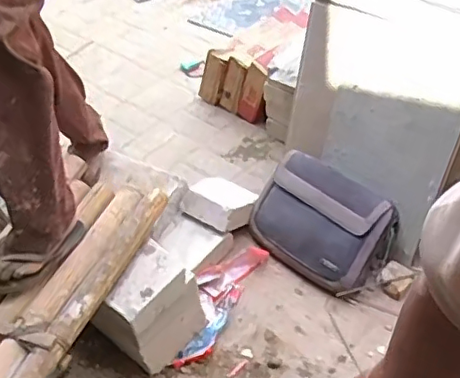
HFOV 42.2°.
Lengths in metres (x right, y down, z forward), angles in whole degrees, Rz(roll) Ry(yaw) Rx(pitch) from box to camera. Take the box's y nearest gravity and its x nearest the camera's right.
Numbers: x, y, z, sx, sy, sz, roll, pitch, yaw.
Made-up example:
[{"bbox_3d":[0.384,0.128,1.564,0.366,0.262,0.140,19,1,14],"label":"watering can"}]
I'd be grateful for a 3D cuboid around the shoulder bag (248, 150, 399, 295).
[{"bbox_3d":[0.249,0.093,1.669,0.384,0.251,0.239,31,54,32],"label":"shoulder bag"}]

